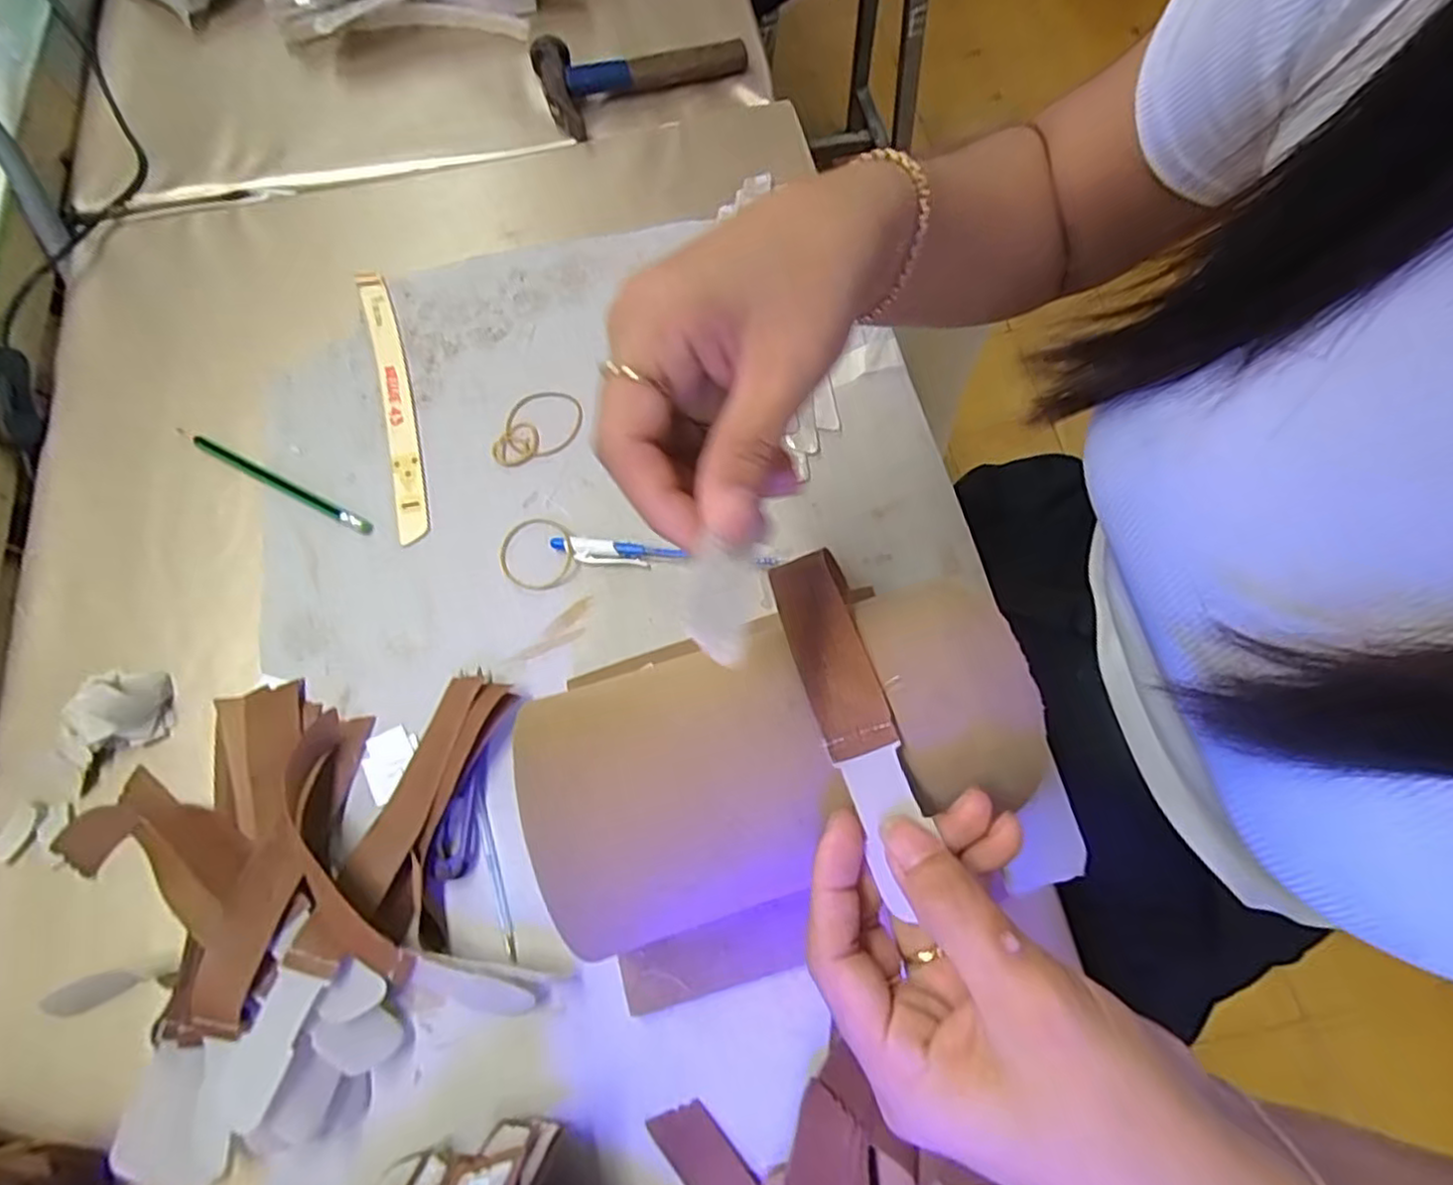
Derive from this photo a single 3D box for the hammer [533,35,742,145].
[{"bbox_3d":[-0.065,-0.404,0.519,0.156,0.028,0.073,-22,71,-7],"label":"hammer"}]

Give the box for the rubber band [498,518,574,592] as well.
[{"bbox_3d":[-0.109,-0.024,0.392,0.042,0.007,0.045,0,70,1],"label":"rubber band"}]

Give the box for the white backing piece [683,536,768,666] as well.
[{"bbox_3d":[-0.001,0.001,0.186,0.017,0.007,0.035,10,71,5],"label":"white backing piece"}]

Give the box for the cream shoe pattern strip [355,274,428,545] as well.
[{"bbox_3d":[-0.209,-0.123,0.428,0.020,0.005,0.200,-16,71,-5],"label":"cream shoe pattern strip"}]

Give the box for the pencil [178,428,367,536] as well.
[{"bbox_3d":[-0.272,-0.068,0.407,0.143,0.004,0.008,26,73,10],"label":"pencil"}]

